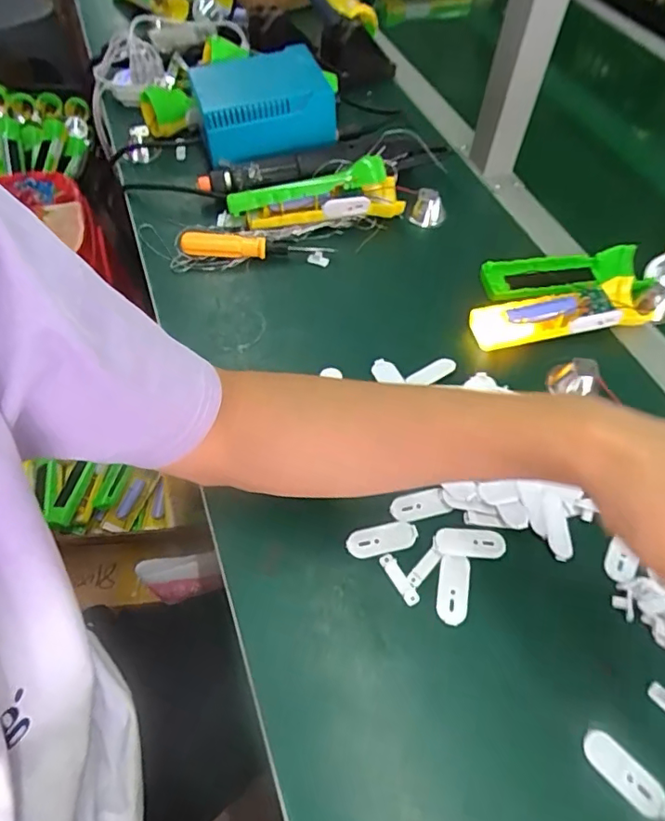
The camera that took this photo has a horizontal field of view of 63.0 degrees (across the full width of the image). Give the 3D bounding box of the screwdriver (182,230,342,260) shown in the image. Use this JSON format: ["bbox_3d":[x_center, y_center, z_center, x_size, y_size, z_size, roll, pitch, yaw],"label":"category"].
[{"bbox_3d":[-0.074,-0.161,0.534,0.146,0.022,0.016,-1,55,-4],"label":"screwdriver"}]

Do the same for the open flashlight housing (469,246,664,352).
[{"bbox_3d":[0.217,-0.110,0.510,0.182,0.034,0.096,-7,56,-8],"label":"open flashlight housing"}]

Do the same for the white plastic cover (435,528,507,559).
[{"bbox_3d":[0.097,0.093,0.380,0.049,0.004,0.020,4,55,-1],"label":"white plastic cover"}]

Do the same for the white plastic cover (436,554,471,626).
[{"bbox_3d":[0.082,0.121,0.368,0.021,0.004,0.046,10,55,4],"label":"white plastic cover"}]

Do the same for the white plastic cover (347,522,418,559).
[{"bbox_3d":[0.035,0.091,0.384,0.050,0.004,0.021,-10,56,-10],"label":"white plastic cover"}]

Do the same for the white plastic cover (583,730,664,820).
[{"bbox_3d":[0.166,0.205,0.307,0.020,0.004,0.050,-38,65,-25],"label":"white plastic cover"}]

